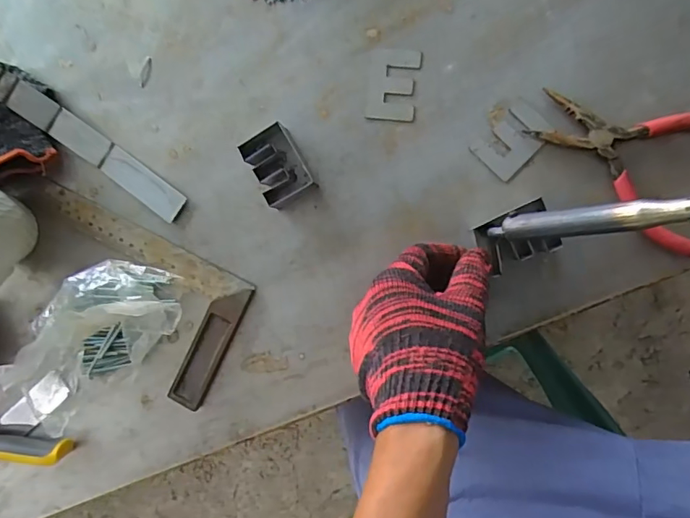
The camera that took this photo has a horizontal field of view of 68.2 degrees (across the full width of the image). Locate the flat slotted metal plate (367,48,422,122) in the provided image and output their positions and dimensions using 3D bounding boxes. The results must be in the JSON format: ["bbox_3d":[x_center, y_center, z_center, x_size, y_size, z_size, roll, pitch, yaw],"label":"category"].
[{"bbox_3d":[0.037,-0.135,0.393,0.038,0.004,0.052,5,92,8],"label":"flat slotted metal plate"}]

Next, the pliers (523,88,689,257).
[{"bbox_3d":[0.208,-0.077,0.369,0.143,0.011,0.098,29,95,6],"label":"pliers"}]

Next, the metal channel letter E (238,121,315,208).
[{"bbox_3d":[-0.051,-0.071,0.391,0.037,0.027,0.052,-31,87,7],"label":"metal channel letter E"}]

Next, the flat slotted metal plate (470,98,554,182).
[{"bbox_3d":[0.127,-0.090,0.384,0.037,0.004,0.052,45,96,5],"label":"flat slotted metal plate"}]

